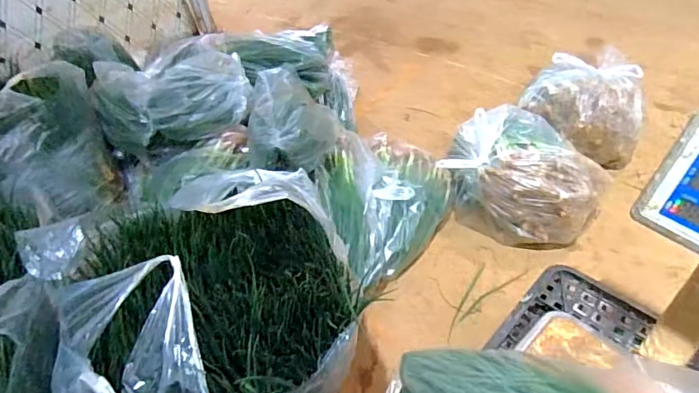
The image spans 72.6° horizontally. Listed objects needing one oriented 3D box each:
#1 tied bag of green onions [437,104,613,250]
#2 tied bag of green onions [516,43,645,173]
[{"bbox_3d":[0.377,-0.040,1.085,0.348,0.212,0.210,30,57,30],"label":"tied bag of green onions"},{"bbox_3d":[0.603,-0.246,1.250,0.279,0.151,0.289,10,49,16],"label":"tied bag of green onions"}]

